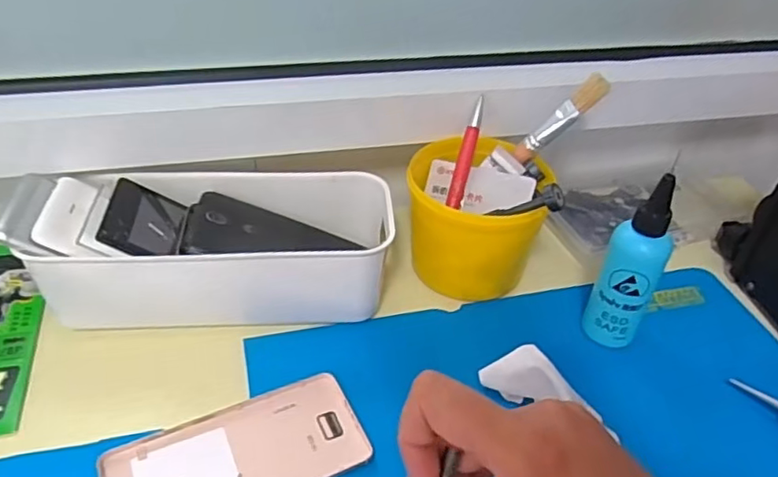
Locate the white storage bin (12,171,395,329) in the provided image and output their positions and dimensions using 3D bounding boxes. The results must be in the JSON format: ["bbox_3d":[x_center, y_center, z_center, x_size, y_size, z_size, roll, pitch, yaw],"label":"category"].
[{"bbox_3d":[-0.118,0.004,0.453,0.231,0.078,0.099,-3,40,-8],"label":"white storage bin"}]

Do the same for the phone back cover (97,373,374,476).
[{"bbox_3d":[-0.090,0.131,0.360,0.146,0.008,0.069,-16,43,-22],"label":"phone back cover"}]

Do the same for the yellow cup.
[{"bbox_3d":[0.066,-0.016,0.475,0.109,0.086,0.098,10,40,7],"label":"yellow cup"}]

